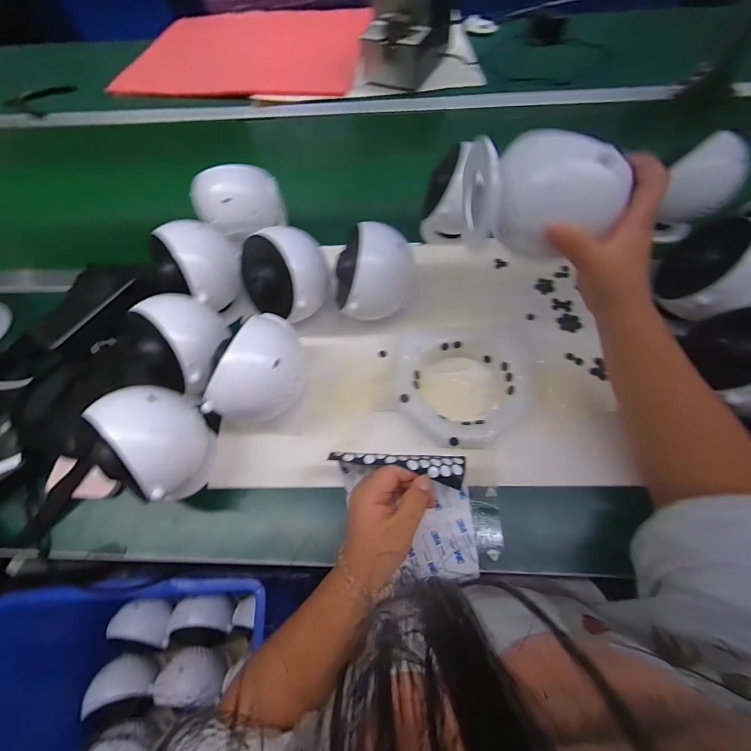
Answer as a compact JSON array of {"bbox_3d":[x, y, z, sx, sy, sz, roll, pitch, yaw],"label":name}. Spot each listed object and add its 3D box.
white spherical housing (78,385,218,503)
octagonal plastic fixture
[{"bbox_3d":[-0.201,0.058,0.331,0.085,0.088,0.077,37,70,17],"label":"white spherical housing"},{"bbox_3d":[0.107,0.006,0.404,0.159,0.035,0.156,-1,64,1],"label":"octagonal plastic fixture"}]

